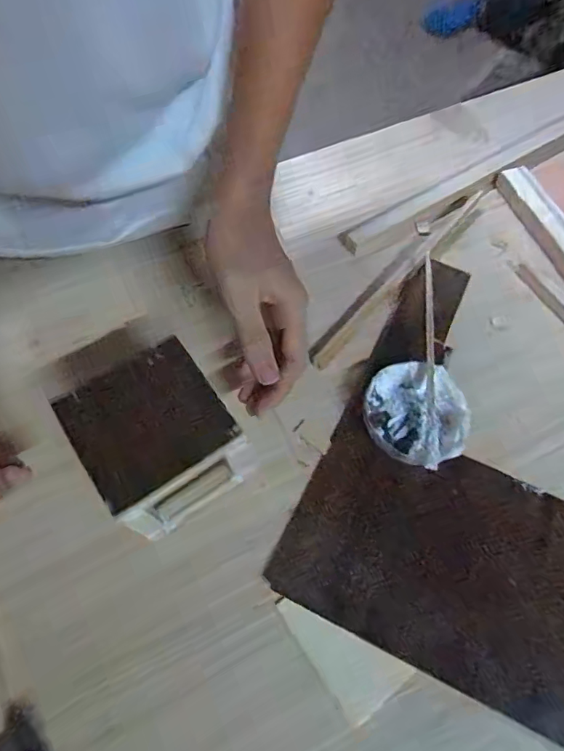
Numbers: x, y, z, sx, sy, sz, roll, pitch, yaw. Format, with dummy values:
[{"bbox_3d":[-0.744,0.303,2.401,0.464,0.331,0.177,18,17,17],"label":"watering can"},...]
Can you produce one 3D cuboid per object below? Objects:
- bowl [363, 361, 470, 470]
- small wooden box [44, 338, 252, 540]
[{"bbox_3d":[0.110,0.033,0.391,0.080,0.029,0.085,0,61,0],"label":"bowl"},{"bbox_3d":[-0.090,0.051,0.347,0.089,0.097,0.095,-32,66,-17],"label":"small wooden box"}]

